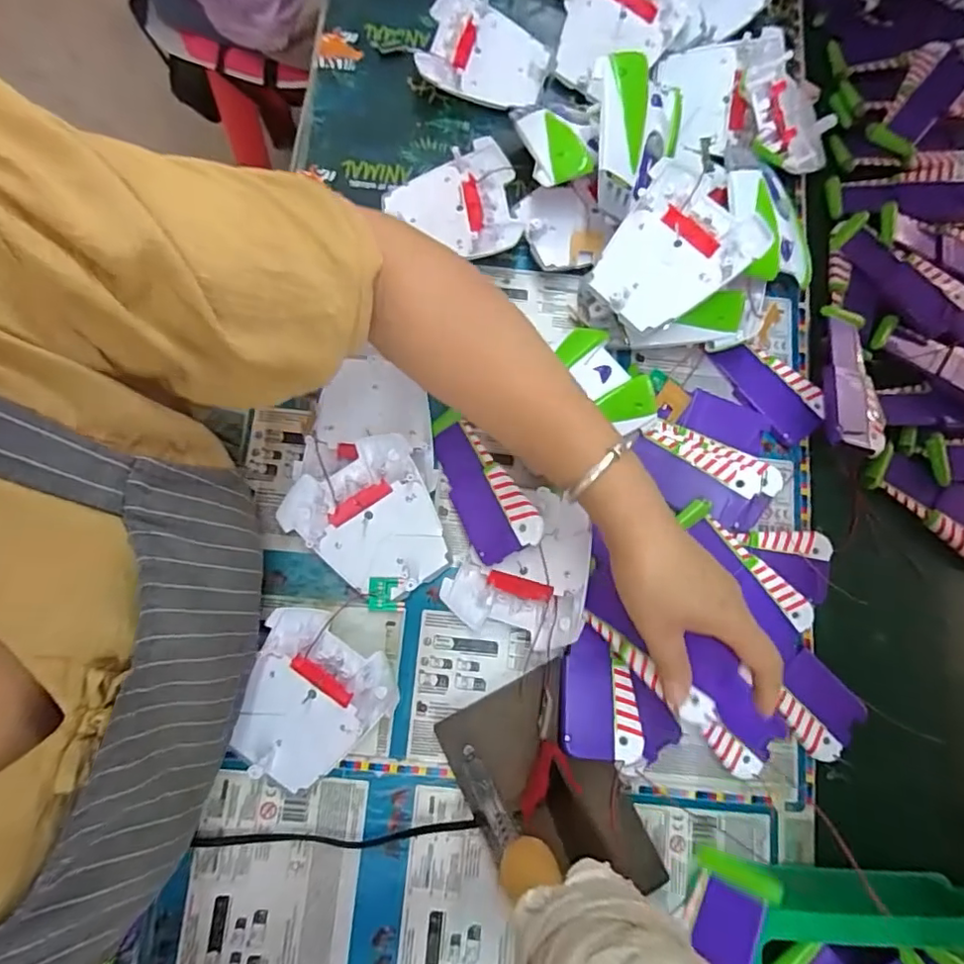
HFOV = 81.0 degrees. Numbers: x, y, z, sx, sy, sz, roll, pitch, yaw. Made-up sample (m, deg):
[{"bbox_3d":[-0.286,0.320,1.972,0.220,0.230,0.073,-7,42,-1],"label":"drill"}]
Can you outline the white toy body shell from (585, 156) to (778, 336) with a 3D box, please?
[{"bbox_3d":[0.142,-0.170,0.419,0.115,0.033,0.094,-43,71,10],"label":"white toy body shell"}]

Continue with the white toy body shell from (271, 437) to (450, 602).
[{"bbox_3d":[-0.088,0.028,0.415,0.101,0.032,0.118,-21,80,-5],"label":"white toy body shell"}]

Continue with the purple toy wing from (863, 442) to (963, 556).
[{"bbox_3d":[0.366,0.018,0.451,0.126,0.011,0.054,30,80,4],"label":"purple toy wing"}]

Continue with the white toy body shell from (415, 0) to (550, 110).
[{"bbox_3d":[0.004,-0.380,0.498,0.108,0.026,0.097,16,79,2],"label":"white toy body shell"}]

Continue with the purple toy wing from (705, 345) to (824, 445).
[{"bbox_3d":[0.230,-0.076,0.457,0.054,0.016,0.096,-44,83,-9],"label":"purple toy wing"}]

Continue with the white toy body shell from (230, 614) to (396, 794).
[{"bbox_3d":[-0.123,0.153,0.393,0.097,0.026,0.104,35,80,5],"label":"white toy body shell"}]

